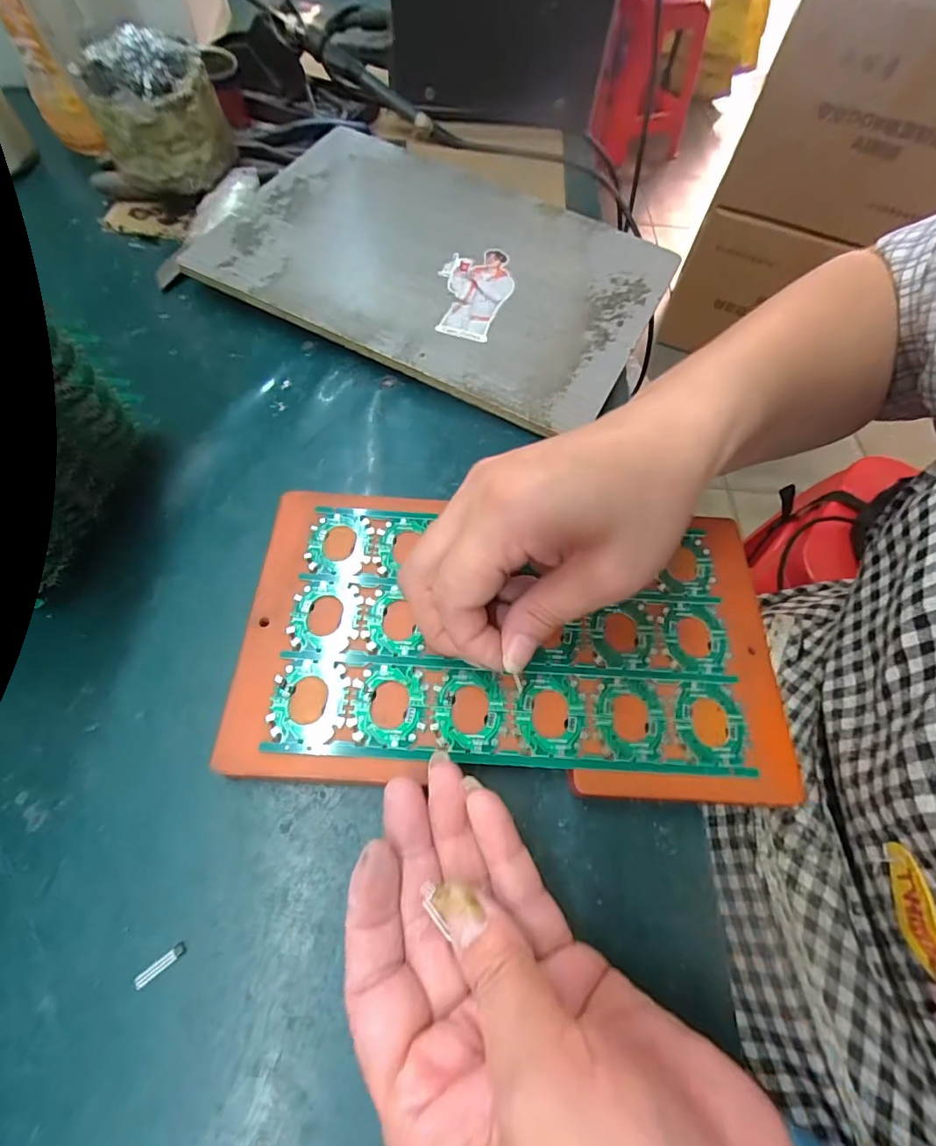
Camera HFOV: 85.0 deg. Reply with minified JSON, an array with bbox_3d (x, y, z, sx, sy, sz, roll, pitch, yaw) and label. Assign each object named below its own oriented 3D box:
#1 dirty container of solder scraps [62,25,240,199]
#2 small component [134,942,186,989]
[{"bbox_3d":[-0.215,-0.326,0.358,0.078,0.074,0.066,-14,62,-13],"label":"dirty container of solder scraps"},{"bbox_3d":[-0.111,0.141,0.183,0.018,0.004,0.004,-33,68,-22],"label":"small component"}]

